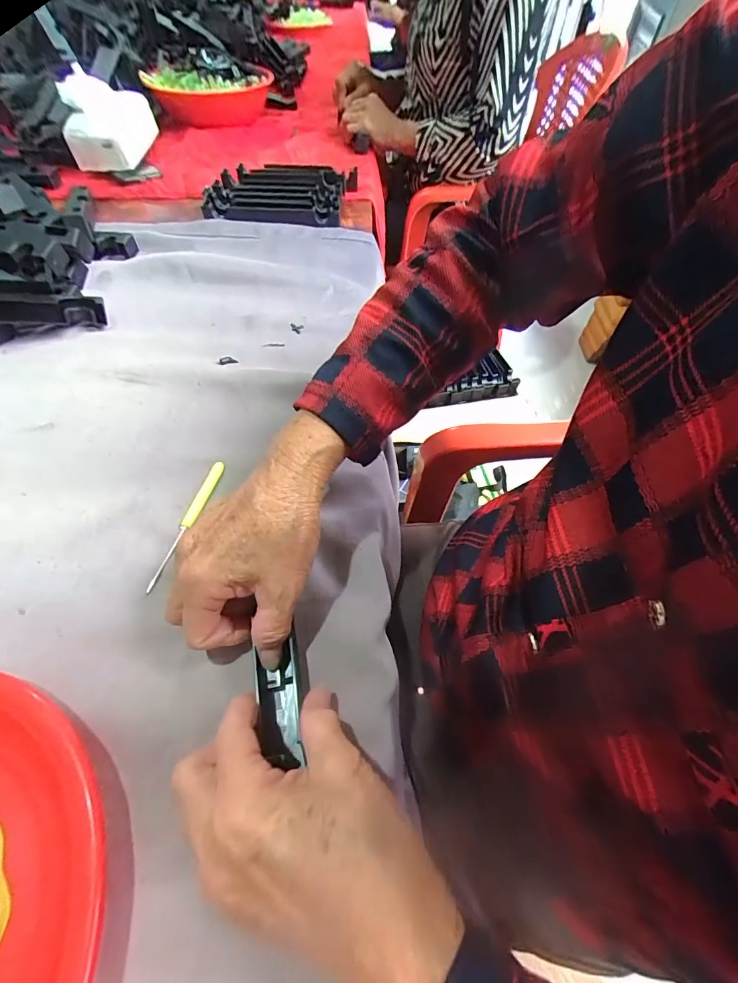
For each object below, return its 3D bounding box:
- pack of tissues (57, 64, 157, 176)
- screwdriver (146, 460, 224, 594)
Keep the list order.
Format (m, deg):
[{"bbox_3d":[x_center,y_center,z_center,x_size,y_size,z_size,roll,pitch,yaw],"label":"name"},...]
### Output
[{"bbox_3d":[-0.432,-0.610,0.666,0.087,0.115,0.145,9,57,6],"label":"pack of tissues"},{"bbox_3d":[-0.143,0.023,0.321,0.012,0.005,0.116,12,58,7],"label":"screwdriver"}]

